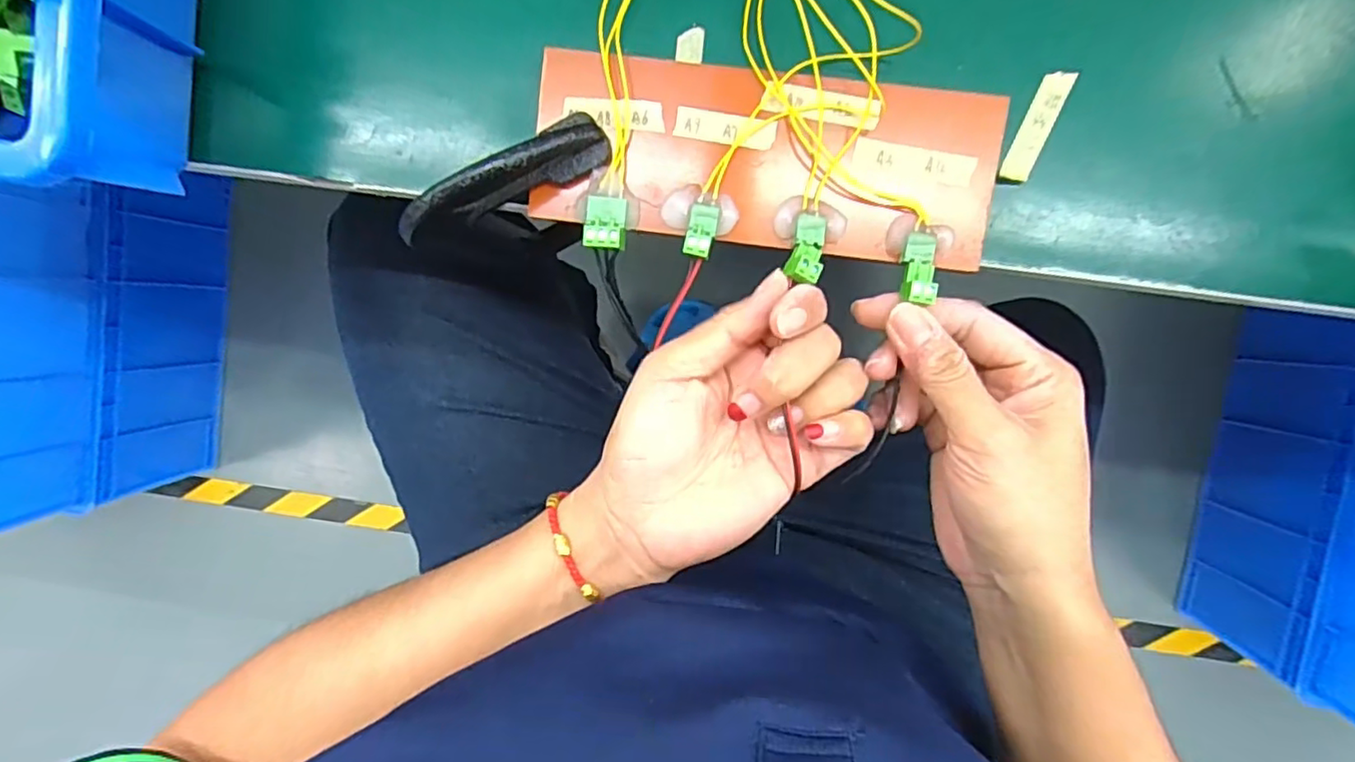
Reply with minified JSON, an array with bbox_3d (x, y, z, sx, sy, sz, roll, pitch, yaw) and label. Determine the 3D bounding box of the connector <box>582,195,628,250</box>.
[{"bbox_3d":[-0.030,-0.067,0.269,0.018,0.010,0.022,3,96,4],"label":"connector"}]

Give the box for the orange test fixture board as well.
[{"bbox_3d":[0.037,-0.096,0.274,0.193,0.020,0.071,8,96,3],"label":"orange test fixture board"}]

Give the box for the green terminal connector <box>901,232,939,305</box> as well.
[{"bbox_3d":[0.100,-0.048,0.262,0.013,0.006,0.030,5,71,4],"label":"green terminal connector"}]

